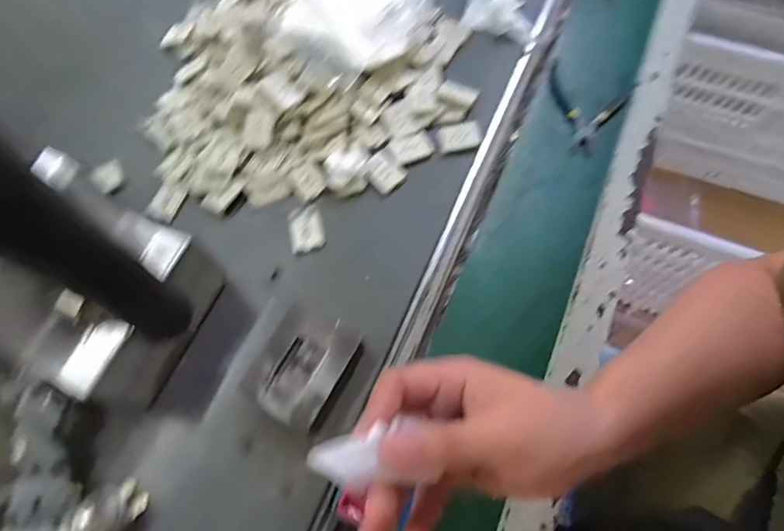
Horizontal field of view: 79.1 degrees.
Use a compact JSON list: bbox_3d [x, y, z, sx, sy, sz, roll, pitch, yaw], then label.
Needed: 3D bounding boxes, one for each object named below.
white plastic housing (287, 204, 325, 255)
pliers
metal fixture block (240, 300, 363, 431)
[{"bbox_3d":[-0.079,-0.034,0.431,0.029,0.004,0.044,-13,67,-5],"label":"white plastic housing"},{"bbox_3d":[0.199,-0.176,0.520,0.092,0.008,0.109,30,70,13],"label":"pliers"},{"bbox_3d":[-0.068,0.077,0.378,0.067,0.035,0.089,27,69,12],"label":"metal fixture block"}]

